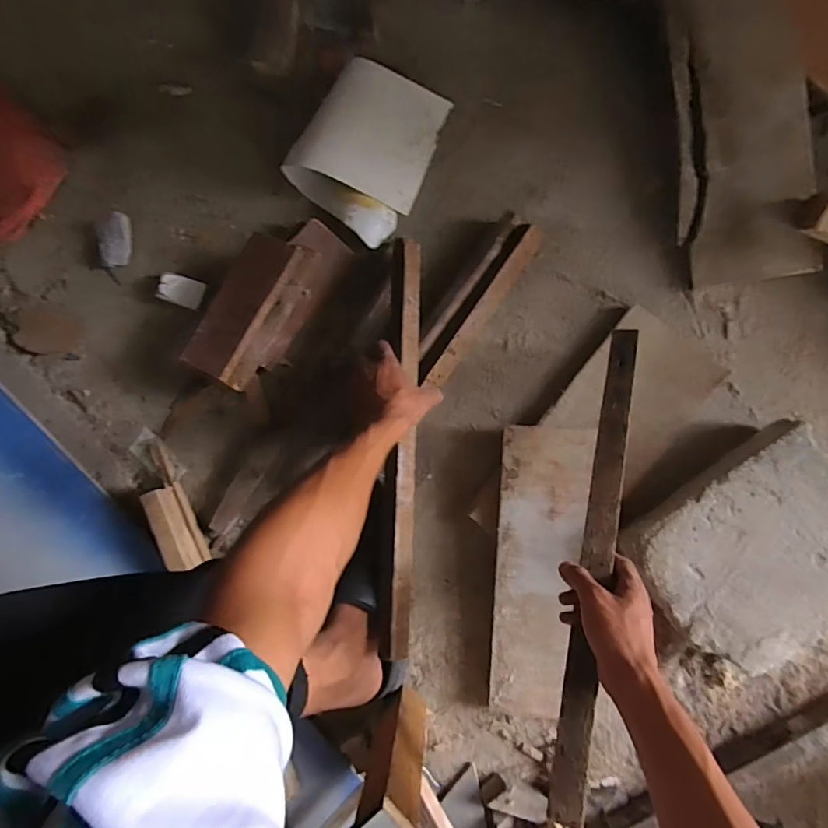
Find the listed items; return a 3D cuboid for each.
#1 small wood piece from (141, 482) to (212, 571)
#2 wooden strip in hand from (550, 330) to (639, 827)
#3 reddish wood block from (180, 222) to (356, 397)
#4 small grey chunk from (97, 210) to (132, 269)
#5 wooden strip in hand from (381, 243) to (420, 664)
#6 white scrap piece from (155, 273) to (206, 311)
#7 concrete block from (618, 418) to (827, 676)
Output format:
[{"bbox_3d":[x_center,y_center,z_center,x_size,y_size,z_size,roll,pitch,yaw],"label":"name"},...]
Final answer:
[{"bbox_3d":[-0.318,0.153,0.656,0.034,0.061,0.114,-29,83,3],"label":"small wood piece"},{"bbox_3d":[0.190,0.129,0.501,0.031,0.008,0.487,3,69,31],"label":"wooden strip in hand"},{"bbox_3d":[-0.195,-0.153,0.655,0.113,0.090,0.247,34,89,8],"label":"reddish wood block"},{"bbox_3d":[-0.446,-0.259,0.726,0.046,0.027,0.074,7,86,7],"label":"small grey chunk"},{"bbox_3d":[-0.013,0.023,0.586,0.033,0.032,0.493,0,80,6],"label":"wooden strip in hand"},{"bbox_3d":[-0.335,-0.178,0.707,0.070,0.009,0.043,20,76,4],"label":"white scrap piece"},{"bbox_3d":[0.399,0.164,0.577,0.244,0.066,0.205,-34,82,2],"label":"concrete block"}]

